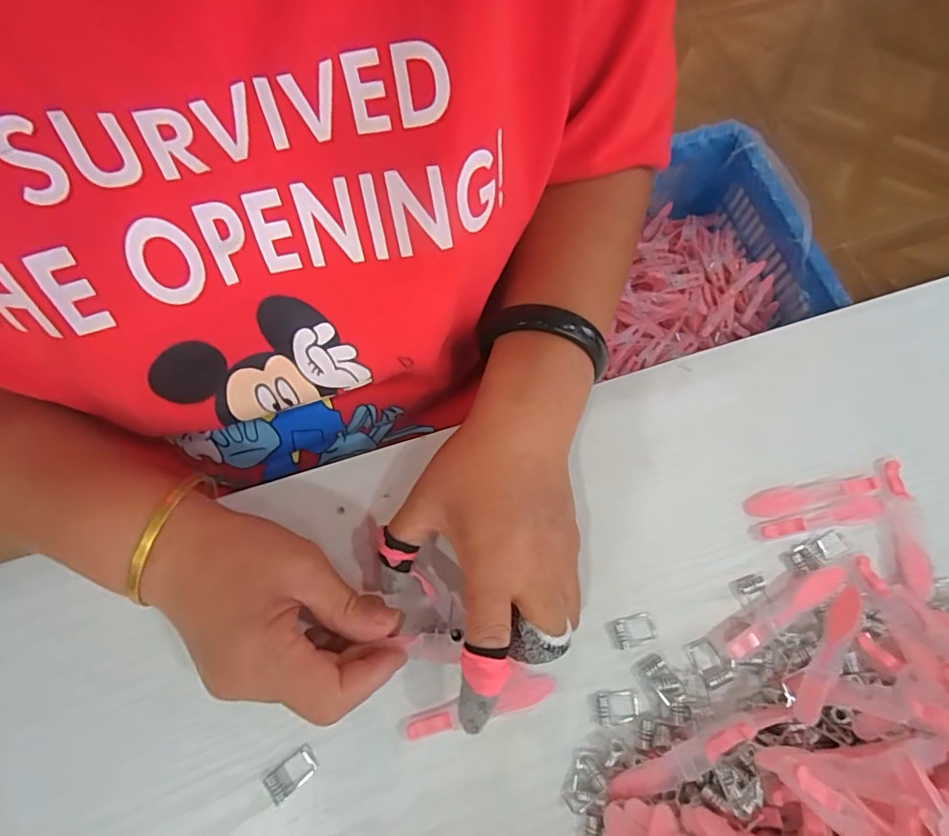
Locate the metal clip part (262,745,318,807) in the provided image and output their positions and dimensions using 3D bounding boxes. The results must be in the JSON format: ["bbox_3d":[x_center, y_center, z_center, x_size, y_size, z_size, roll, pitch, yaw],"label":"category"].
[{"bbox_3d":[-0.091,0.175,0.261,0.027,0.006,0.015,-34,74,-9],"label":"metal clip part"}]

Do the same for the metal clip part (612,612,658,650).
[{"bbox_3d":[0.086,0.114,0.286,0.022,0.005,0.015,-13,72,-3],"label":"metal clip part"}]

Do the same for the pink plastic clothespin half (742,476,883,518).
[{"bbox_3d":[0.196,0.044,0.310,0.077,0.004,0.015,-12,71,-3],"label":"pink plastic clothespin half"}]

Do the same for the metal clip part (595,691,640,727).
[{"bbox_3d":[0.074,0.149,0.274,0.022,0.006,0.016,-6,71,0],"label":"metal clip part"}]

